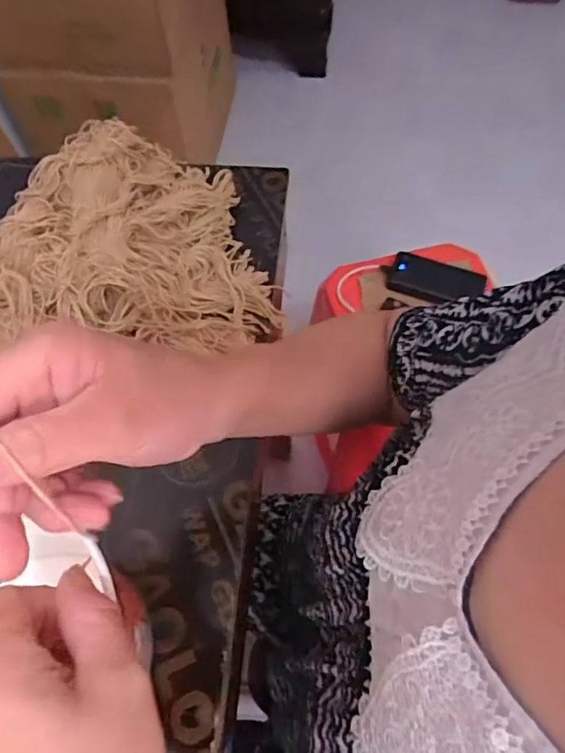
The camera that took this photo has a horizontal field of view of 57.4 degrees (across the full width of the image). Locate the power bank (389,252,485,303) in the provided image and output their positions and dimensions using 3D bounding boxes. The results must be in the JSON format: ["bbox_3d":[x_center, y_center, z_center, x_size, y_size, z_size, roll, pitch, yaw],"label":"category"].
[{"bbox_3d":[0.254,-0.160,0.858,0.149,0.023,0.074,19,65,12],"label":"power bank"}]

